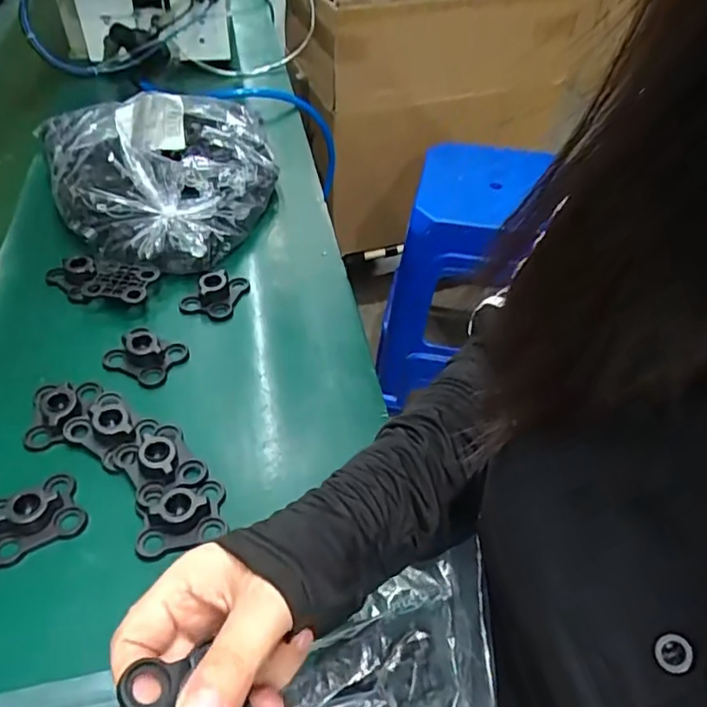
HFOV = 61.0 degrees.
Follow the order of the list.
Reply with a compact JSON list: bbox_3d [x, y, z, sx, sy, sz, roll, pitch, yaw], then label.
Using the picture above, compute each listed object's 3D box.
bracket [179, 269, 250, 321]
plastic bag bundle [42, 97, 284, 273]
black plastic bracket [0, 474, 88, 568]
[{"bbox_3d":[-0.131,-0.062,0.561,0.052,0.025,0.051,12,47,10],"label":"bracket"},{"bbox_3d":[-0.198,-0.214,0.661,0.246,0.107,0.297,-17,49,-17],"label":"plastic bag bundle"},{"bbox_3d":[-0.217,0.108,0.403,0.059,0.023,0.048,-22,51,-22],"label":"black plastic bracket"}]

